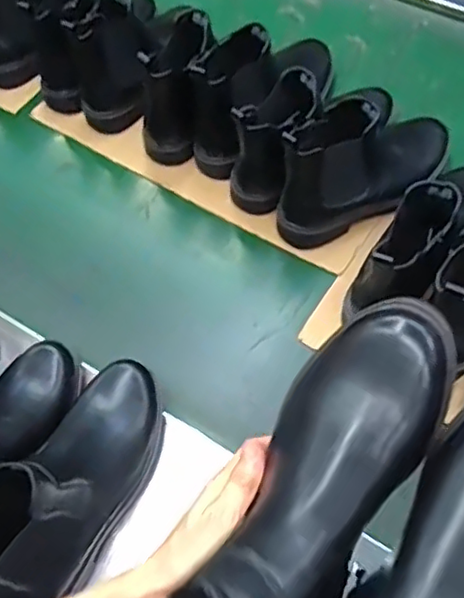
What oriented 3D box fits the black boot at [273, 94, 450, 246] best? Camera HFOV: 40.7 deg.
[{"bbox_3d":[0.171,-0.170,0.761,0.251,0.159,0.081,-32,65,-13],"label":"black boot"}]

